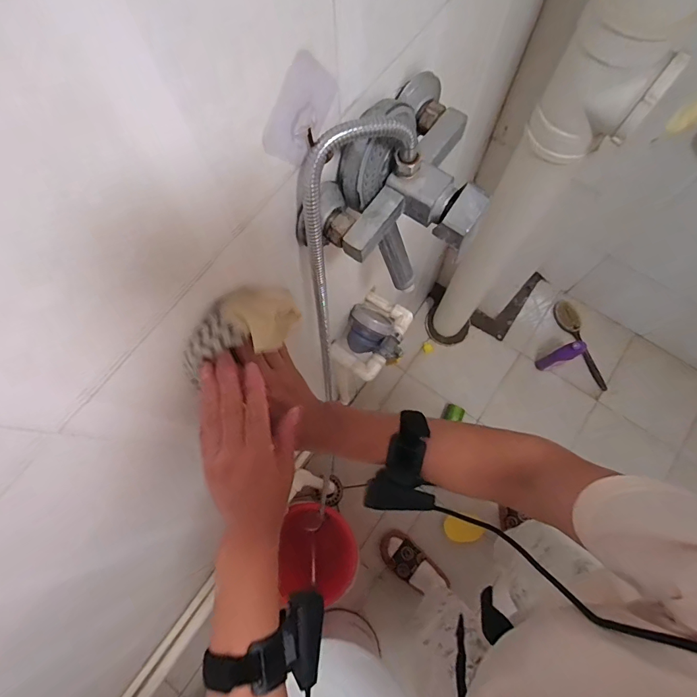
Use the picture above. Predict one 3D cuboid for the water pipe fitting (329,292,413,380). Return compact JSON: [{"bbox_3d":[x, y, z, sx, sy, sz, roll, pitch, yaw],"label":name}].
[{"bbox_3d":[0.048,-0.030,0.726,0.107,0.071,0.155,33,76,10],"label":"water pipe fitting"}]

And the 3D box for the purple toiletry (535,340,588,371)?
[{"bbox_3d":[0.738,0.031,1.434,0.056,0.248,0.056,-25,75,-7],"label":"purple toiletry"}]

